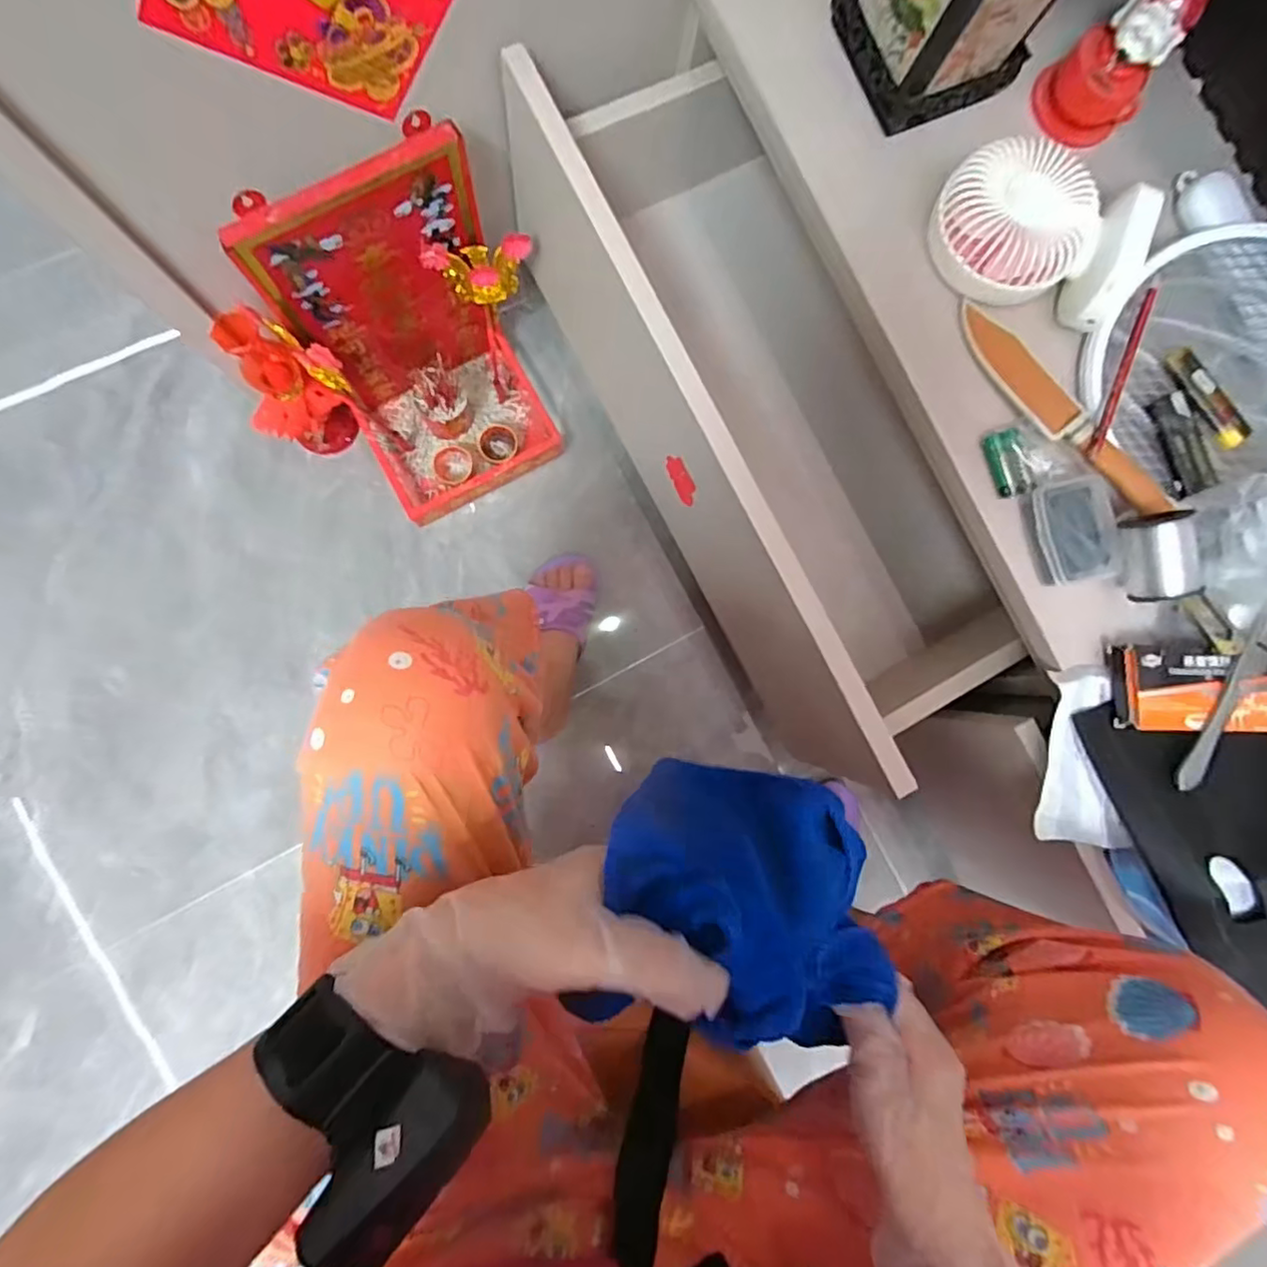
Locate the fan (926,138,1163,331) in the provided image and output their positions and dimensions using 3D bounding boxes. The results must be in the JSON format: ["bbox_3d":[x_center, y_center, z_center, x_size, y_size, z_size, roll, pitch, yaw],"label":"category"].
[{"bbox_3d":[0.291,-0.291,0.451,0.138,0.048,0.101,15,85,-5],"label":"fan"}]

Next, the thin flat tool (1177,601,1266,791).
[{"bbox_3d":[0.439,0.029,0.441,0.022,0.009,0.183,33,84,-4],"label":"thin flat tool"}]

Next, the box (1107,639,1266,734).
[{"bbox_3d":[0.412,0.039,0.450,0.109,0.022,0.064,1,86,-1],"label":"box"}]

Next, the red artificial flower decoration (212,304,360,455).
[{"bbox_3d":[-0.354,-0.254,0.657,0.093,0.200,0.075,-38,91,-7],"label":"red artificial flower decoration"}]

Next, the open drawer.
[{"bbox_3d":[0.140,-0.199,0.572,0.257,0.231,0.609,-29,90,-7],"label":"open drawer"}]

